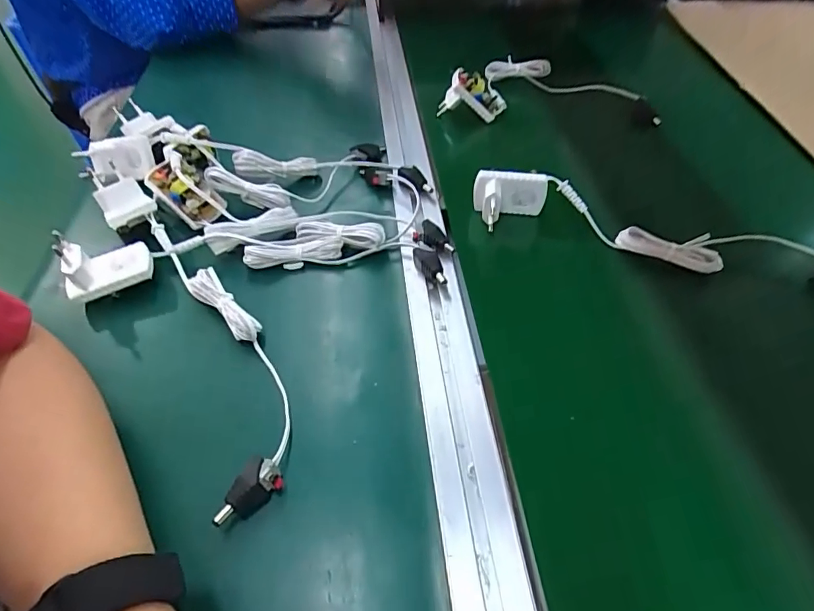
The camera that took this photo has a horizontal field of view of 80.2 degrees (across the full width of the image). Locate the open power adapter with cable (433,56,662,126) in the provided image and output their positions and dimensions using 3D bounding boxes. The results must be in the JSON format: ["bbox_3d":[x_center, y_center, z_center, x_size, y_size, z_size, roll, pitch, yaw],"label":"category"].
[{"bbox_3d":[0.171,-0.250,0.570,0.279,0.051,0.092,-6,49,-19],"label":"open power adapter with cable"}]

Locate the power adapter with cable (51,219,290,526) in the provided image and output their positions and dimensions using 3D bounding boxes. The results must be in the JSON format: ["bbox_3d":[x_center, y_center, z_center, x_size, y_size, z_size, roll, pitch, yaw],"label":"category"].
[{"bbox_3d":[-0.145,0.020,0.317,0.088,0.050,0.262,-36,57,-26],"label":"power adapter with cable"}]

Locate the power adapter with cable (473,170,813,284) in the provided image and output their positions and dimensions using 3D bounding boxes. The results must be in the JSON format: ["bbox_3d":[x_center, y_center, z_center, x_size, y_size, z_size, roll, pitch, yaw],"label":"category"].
[{"bbox_3d":[0.201,-0.062,0.385,0.297,0.049,0.045,11,50,11],"label":"power adapter with cable"}]

